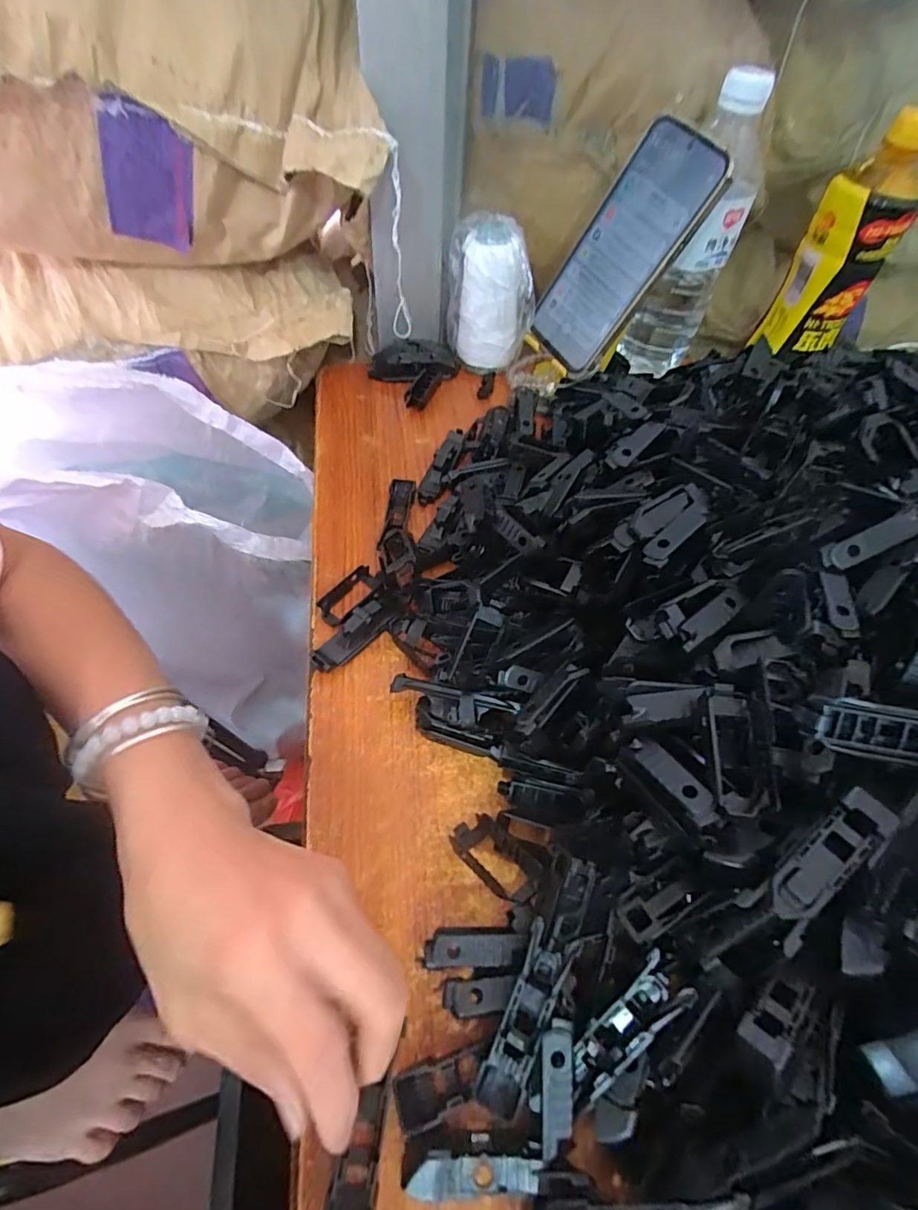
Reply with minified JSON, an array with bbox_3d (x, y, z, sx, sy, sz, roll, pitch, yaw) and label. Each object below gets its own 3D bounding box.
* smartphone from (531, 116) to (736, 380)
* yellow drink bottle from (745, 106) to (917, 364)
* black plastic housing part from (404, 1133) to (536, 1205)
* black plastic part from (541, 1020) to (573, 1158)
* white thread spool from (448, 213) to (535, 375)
[{"bbox_3d":[0.123,-0.269,0.420,0.014,0.164,0.082,-9,58,-47],"label":"smartphone"},{"bbox_3d":[0.319,-0.296,0.449,0.065,0.163,0.062,33,59,17],"label":"yellow drink bottle"},{"bbox_3d":[0.004,0.212,0.206,0.049,0.019,0.017,5,55,-1],"label":"black plastic housing part"},{"bbox_3d":[0.036,0.180,0.202,0.012,0.004,0.042,7,71,1],"label":"black plastic part"},{"bbox_3d":[0.026,-0.260,0.474,0.051,0.118,0.067,-27,62,-21],"label":"white thread spool"}]

